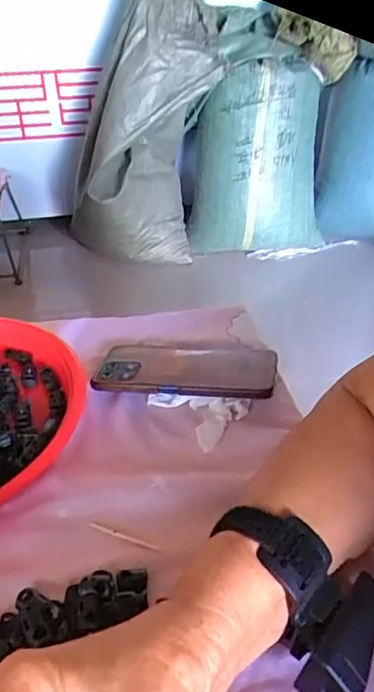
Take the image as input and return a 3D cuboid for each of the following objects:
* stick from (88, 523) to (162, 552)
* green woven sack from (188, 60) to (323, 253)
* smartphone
[{"bbox_3d":[-0.043,0.130,0.366,0.054,0.004,0.004,14,40,20],"label":"stick"},{"bbox_3d":[0.206,-0.547,1.612,0.388,0.520,0.113,2,39,3],"label":"green woven sack"},{"bbox_3d":[-0.001,0.020,0.497,0.163,0.010,0.083,2,27,12],"label":"smartphone"}]

